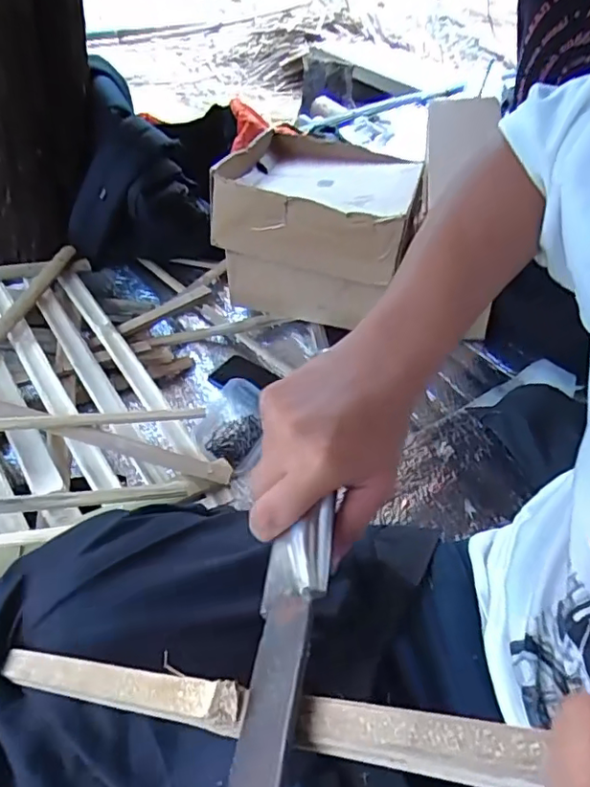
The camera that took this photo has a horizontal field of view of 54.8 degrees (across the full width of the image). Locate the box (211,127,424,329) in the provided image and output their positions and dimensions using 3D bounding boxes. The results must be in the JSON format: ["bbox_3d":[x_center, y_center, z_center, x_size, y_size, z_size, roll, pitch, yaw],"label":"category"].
[{"bbox_3d":[0.045,-0.258,0.861,0.271,0.181,0.293,14,46,8],"label":"box"}]

